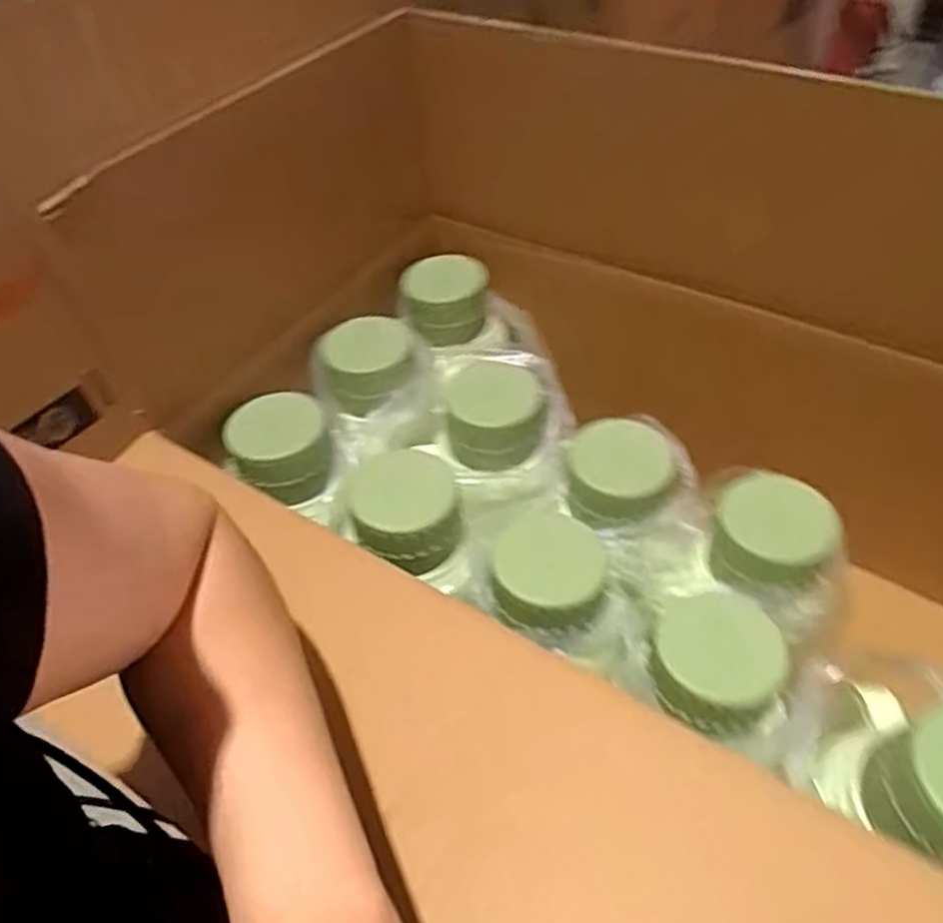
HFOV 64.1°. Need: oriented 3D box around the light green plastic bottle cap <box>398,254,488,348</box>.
[{"bbox_3d":[-0.030,-0.185,0.856,0.097,0.060,0.085,-3,47,1],"label":"light green plastic bottle cap"}]

